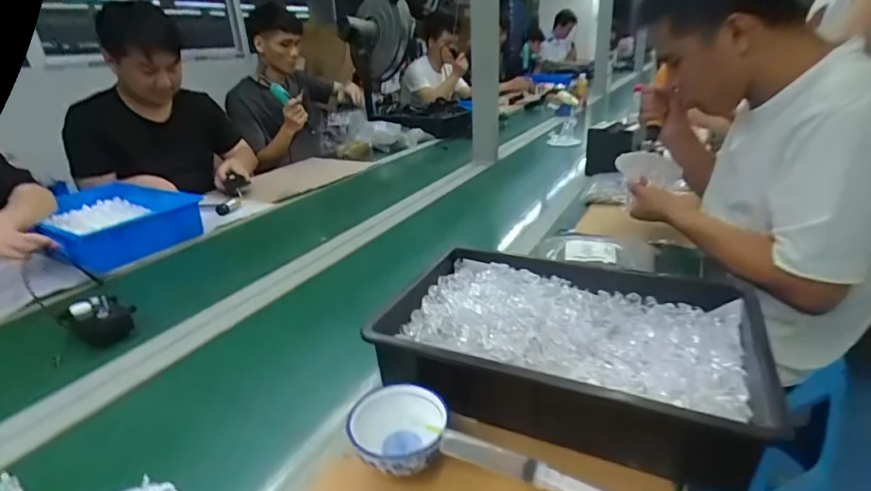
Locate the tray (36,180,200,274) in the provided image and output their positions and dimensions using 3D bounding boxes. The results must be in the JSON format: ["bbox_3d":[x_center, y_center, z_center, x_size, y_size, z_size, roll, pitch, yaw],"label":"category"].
[{"bbox_3d":[-0.839,-0.073,1.235,0.513,0.091,0.332,19,32,42],"label":"tray"}]

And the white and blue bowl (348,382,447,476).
[{"bbox_3d":[-0.039,0.188,0.471,0.098,0.043,0.100,-3,23,1],"label":"white and blue bowl"}]

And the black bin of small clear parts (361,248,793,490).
[{"bbox_3d":[0.152,0.120,0.579,0.425,0.098,0.280,7,25,23],"label":"black bin of small clear parts"}]

